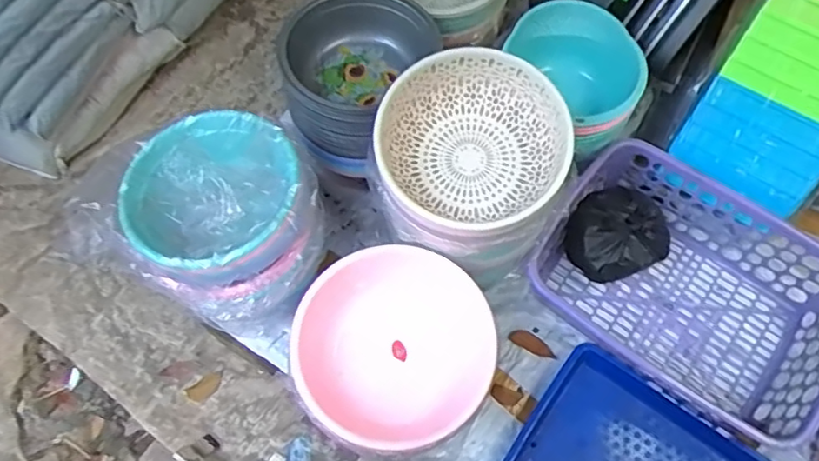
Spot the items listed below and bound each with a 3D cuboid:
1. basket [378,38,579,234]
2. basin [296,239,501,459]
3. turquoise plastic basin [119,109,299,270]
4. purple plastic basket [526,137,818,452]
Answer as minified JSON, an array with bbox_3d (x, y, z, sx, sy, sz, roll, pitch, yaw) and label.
[{"bbox_3d":[0.084,-0.108,0.819,0.236,0.098,0.235,-1,67,2],"label":"basket"},{"bbox_3d":[-0.020,0.162,0.843,0.253,0.105,0.258,-1,67,2],"label":"basin"},{"bbox_3d":[-0.261,-0.052,0.827,0.217,0.072,0.224,-1,67,2],"label":"turquoise plastic basin"},{"bbox_3d":[0.442,0.082,0.964,0.436,0.153,0.288,34,72,15],"label":"purple plastic basket"}]

